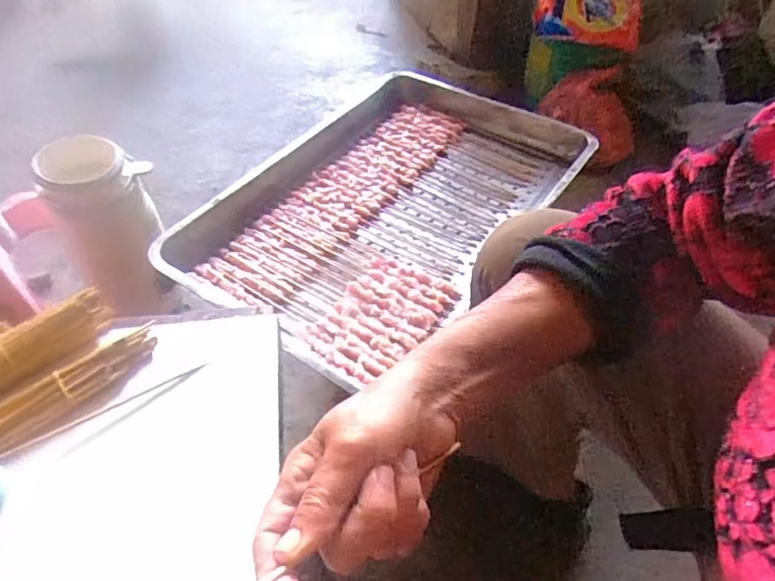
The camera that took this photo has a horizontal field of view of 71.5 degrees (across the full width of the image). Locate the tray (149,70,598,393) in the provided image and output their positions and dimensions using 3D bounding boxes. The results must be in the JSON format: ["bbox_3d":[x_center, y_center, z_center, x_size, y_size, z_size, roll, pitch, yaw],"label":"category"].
[{"bbox_3d":[0.015,-0.135,0.774,0.371,0.065,0.596,38,66,14],"label":"tray"}]

